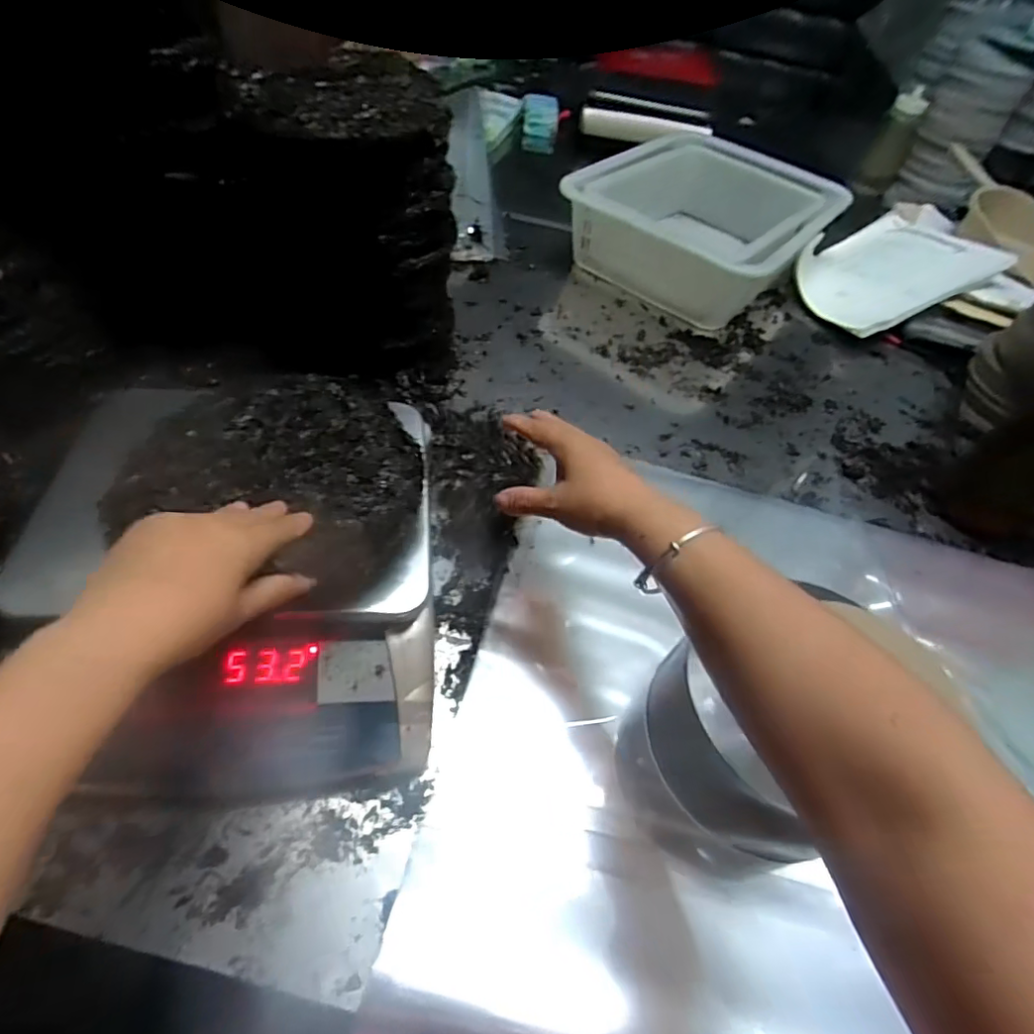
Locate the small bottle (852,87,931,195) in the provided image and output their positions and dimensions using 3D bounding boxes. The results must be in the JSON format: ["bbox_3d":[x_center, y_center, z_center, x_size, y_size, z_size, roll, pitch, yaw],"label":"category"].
[{"bbox_3d":[0.818,-0.811,1.231,0.079,0.179,0.086,29,55,16],"label":"small bottle"}]

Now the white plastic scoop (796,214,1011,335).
[{"bbox_3d":[0.606,-0.428,0.959,0.286,0.042,0.275,-23,42,1],"label":"white plastic scoop"}]

